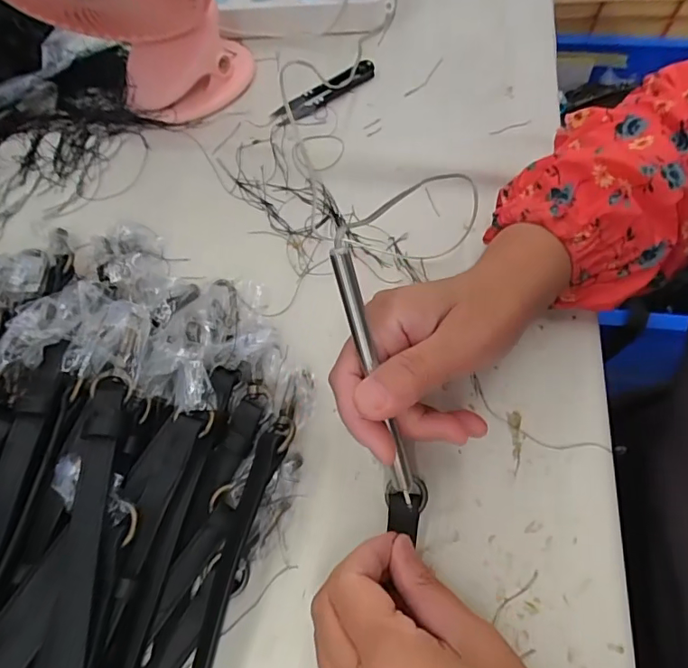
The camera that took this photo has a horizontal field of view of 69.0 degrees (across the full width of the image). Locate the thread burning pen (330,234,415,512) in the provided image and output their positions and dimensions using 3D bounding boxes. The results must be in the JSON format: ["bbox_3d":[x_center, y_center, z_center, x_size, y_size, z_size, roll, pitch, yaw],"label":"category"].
[{"bbox_3d":[0.015,0.020,0.233,0.010,0.007,0.136,-20,109,-8],"label":"thread burning pen"}]

